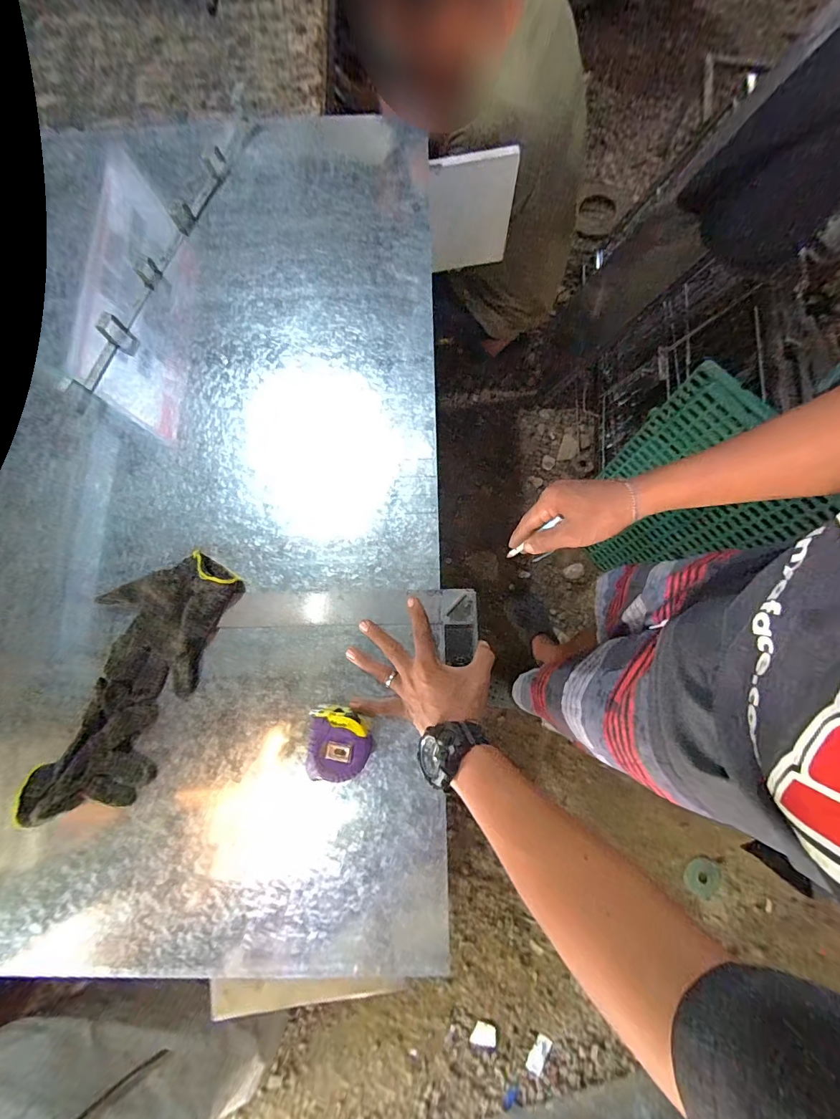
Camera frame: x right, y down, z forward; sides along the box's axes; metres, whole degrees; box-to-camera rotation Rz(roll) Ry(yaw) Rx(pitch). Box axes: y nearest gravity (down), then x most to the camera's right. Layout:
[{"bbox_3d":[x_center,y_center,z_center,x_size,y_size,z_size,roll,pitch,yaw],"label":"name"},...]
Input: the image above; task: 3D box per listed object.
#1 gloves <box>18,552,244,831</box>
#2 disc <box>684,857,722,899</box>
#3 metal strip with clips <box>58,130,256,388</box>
[{"bbox_3d":[-0.356,0.149,0.498,0.152,0.033,0.344,22,81,5],"label":"gloves"},{"bbox_3d":[0.792,0.891,1.152,0.095,0.011,0.103,0,86,7],"label":"disc"},{"bbox_3d":[-0.391,-0.476,0.629,0.056,0.019,0.506,22,81,5],"label":"metal strip with clips"}]

